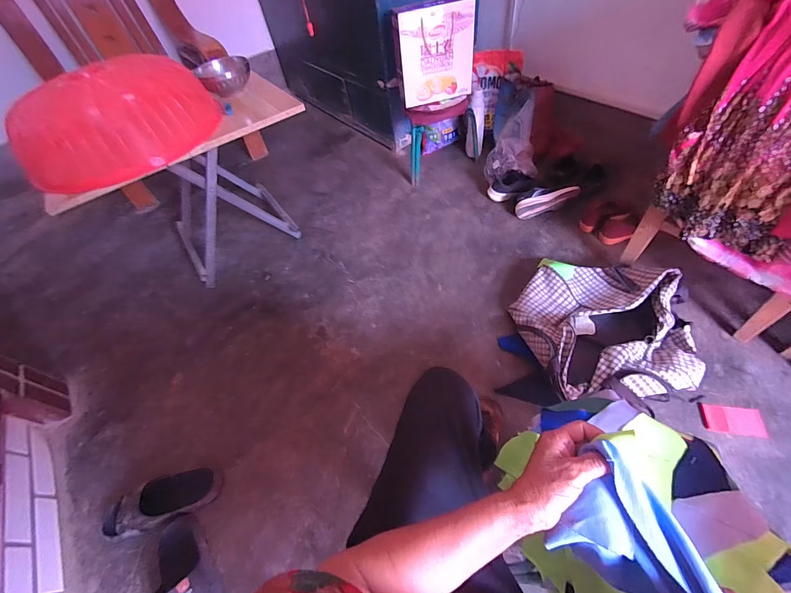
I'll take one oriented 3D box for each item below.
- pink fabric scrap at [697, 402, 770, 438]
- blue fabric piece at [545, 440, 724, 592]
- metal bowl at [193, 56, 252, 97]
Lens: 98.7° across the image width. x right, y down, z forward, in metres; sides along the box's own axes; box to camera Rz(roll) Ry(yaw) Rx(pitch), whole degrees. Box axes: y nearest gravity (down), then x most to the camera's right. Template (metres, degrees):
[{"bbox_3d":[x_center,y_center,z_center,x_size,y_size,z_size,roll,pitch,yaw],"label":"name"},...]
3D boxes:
[{"bbox_3d":[0.849,0.311,0.854,0.140,0.011,0.068,6,55,9],"label":"pink fabric scrap"},{"bbox_3d":[0.289,0.312,0.312,0.095,0.089,0.341,-37,70,-20],"label":"blue fabric piece"},{"bbox_3d":[-0.506,-0.657,1.018,0.147,0.064,0.147,-3,52,4],"label":"metal bowl"}]

